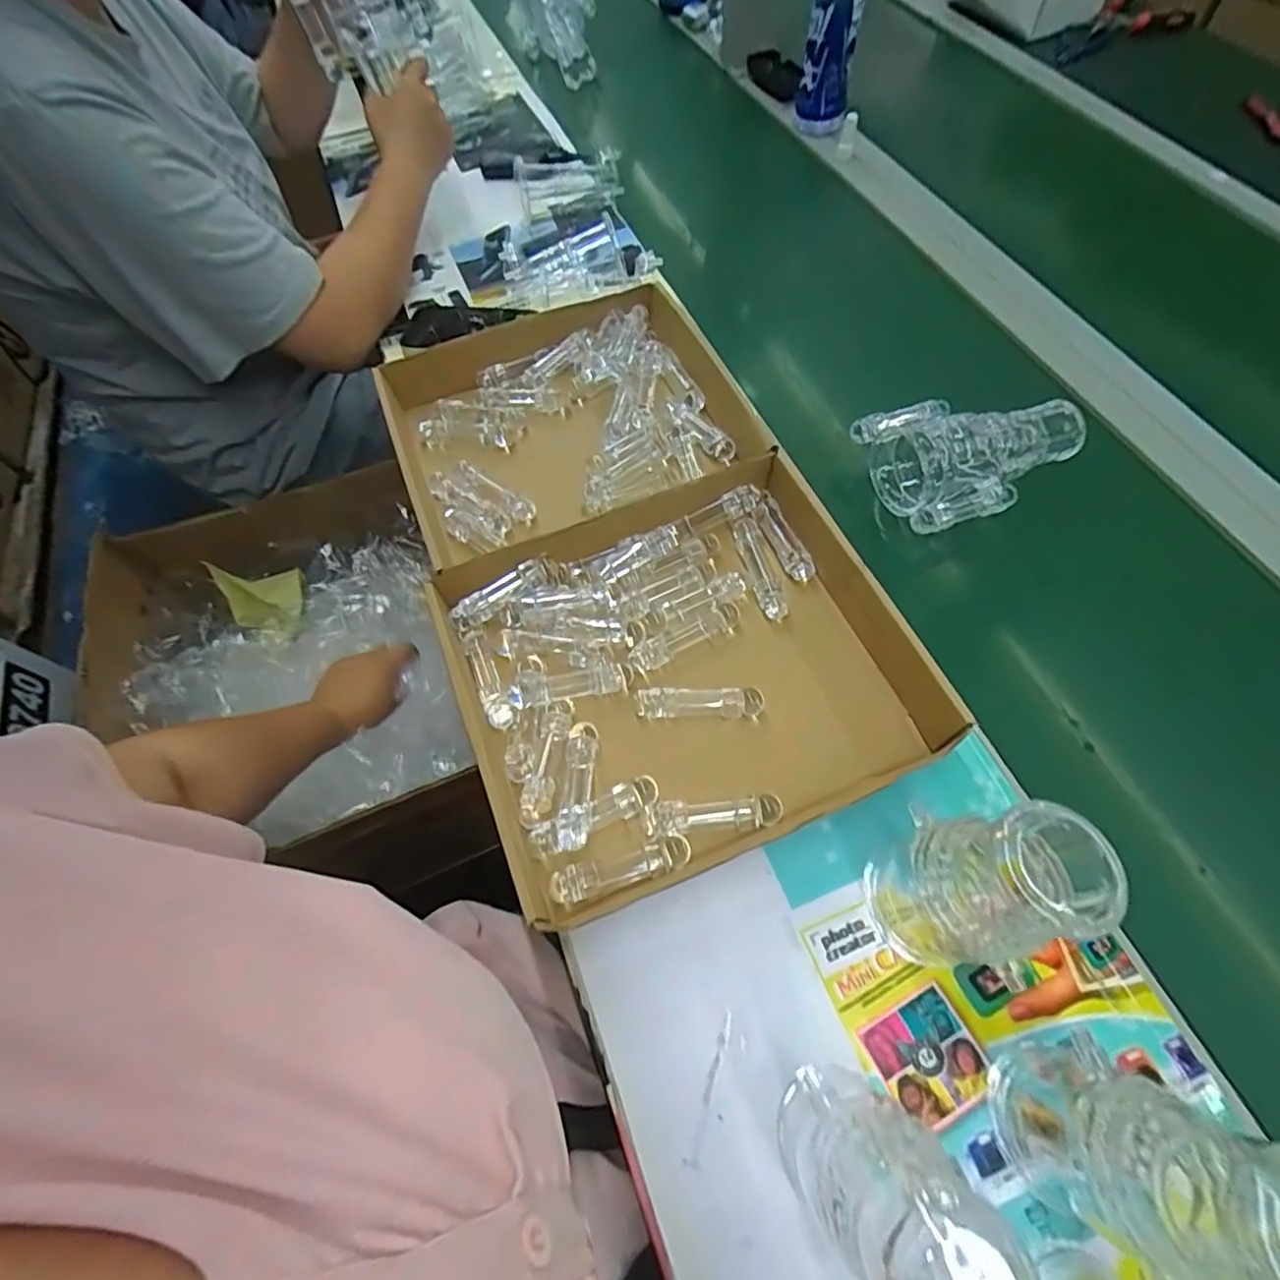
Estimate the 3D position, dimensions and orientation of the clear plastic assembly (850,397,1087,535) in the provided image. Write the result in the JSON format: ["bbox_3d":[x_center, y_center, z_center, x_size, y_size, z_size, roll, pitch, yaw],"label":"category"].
[{"bbox_3d":[0.303,-0.170,0.549,0.182,0.057,0.128,-16,63,-5],"label":"clear plastic assembly"}]

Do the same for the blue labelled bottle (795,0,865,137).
[{"bbox_3d":[0.251,-0.800,0.798,0.068,0.220,0.081,17,65,12],"label":"blue labelled bottle"}]

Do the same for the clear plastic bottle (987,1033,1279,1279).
[{"bbox_3d":[0.229,0.233,0.275,0.061,0.175,0.078,12,64,9],"label":"clear plastic bottle"}]

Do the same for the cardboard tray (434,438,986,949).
[{"bbox_3d":[0.035,0.015,0.473,0.343,0.045,0.272,-22,63,-8],"label":"cardboard tray"}]

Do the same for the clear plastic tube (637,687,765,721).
[{"bbox_3d":[0.045,0.048,0.465,0.091,0.017,0.019,-1,63,3],"label":"clear plastic tube"}]

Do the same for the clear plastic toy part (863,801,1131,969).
[{"bbox_3d":[0.173,0.136,0.331,0.063,0.173,0.062,16,65,11],"label":"clear plastic toy part"}]

